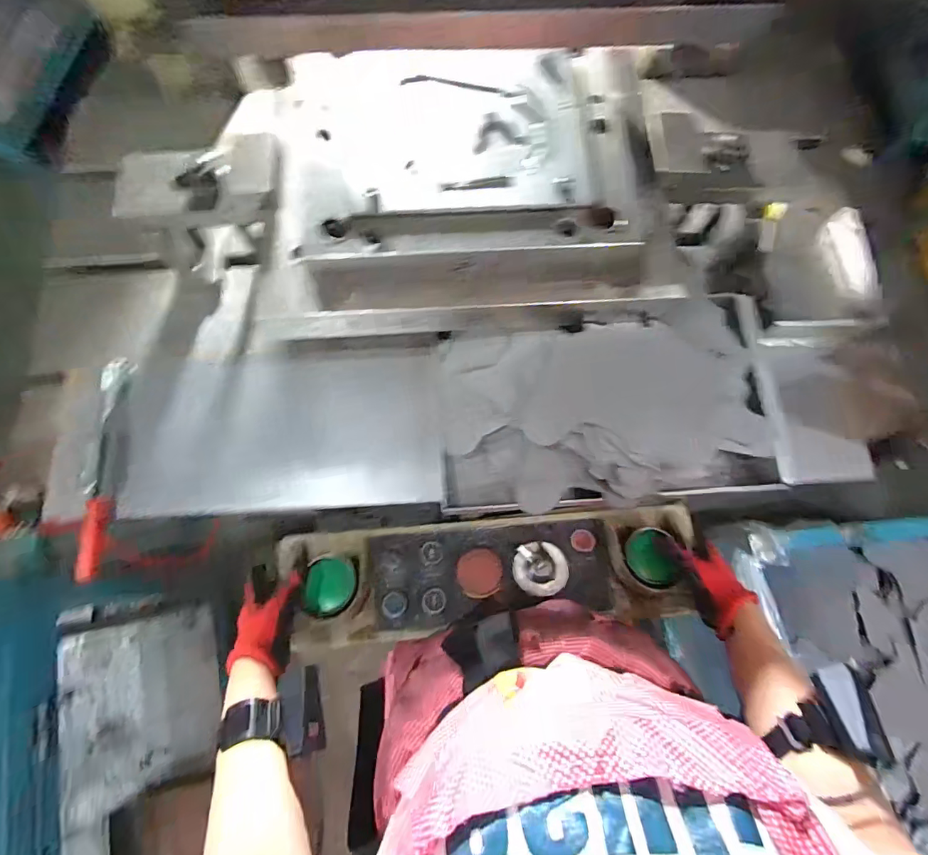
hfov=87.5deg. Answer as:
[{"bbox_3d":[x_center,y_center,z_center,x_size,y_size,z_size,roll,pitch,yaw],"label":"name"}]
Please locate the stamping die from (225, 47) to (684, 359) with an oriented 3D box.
[{"bbox_3d":[0.000,-0.259,0.525,0.423,0.108,0.291,-5,74,-2],"label":"stamping die"}]

